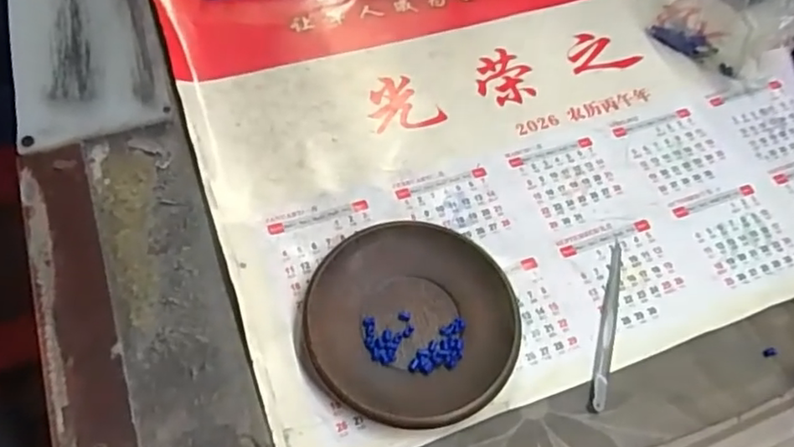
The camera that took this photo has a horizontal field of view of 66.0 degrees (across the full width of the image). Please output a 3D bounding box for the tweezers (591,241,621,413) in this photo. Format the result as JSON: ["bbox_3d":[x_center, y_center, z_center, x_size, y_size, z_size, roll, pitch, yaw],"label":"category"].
[{"bbox_3d":[0.121,0.055,0.348,0.008,0.006,0.105,18,59,6],"label":"tweezers"}]

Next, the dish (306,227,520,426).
[{"bbox_3d":[0.008,0.053,0.333,0.110,0.018,0.112,2,59,-3],"label":"dish"}]

